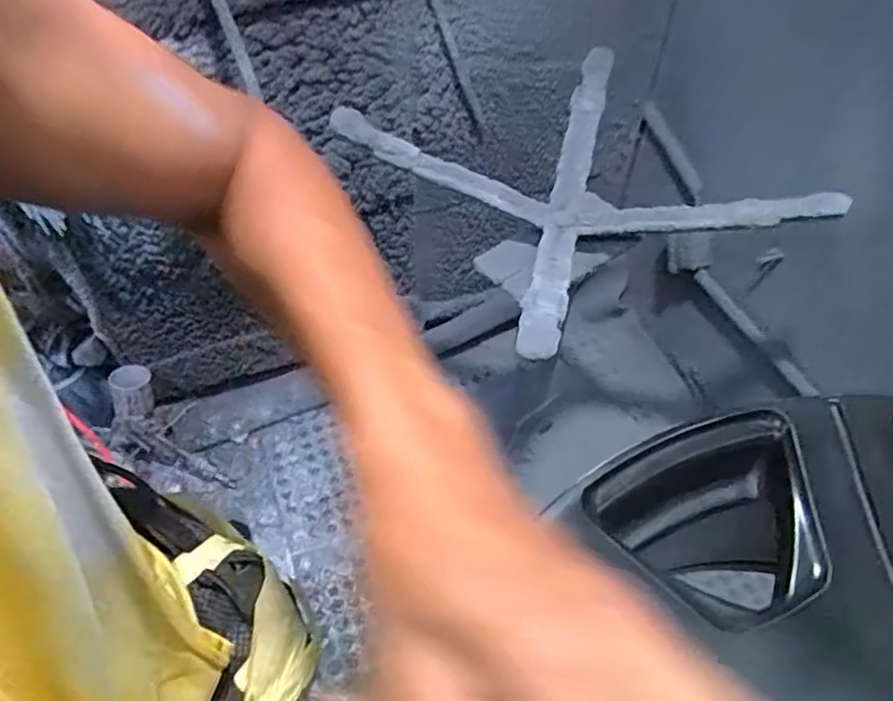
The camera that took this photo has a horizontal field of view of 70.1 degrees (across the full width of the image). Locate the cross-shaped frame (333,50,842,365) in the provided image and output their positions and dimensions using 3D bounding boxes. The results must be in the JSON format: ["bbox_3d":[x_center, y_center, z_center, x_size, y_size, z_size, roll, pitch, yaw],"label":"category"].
[{"bbox_3d":[0.189,-0.228,0.947,0.519,0.126,0.528,-23,54,-18],"label":"cross-shaped frame"}]

